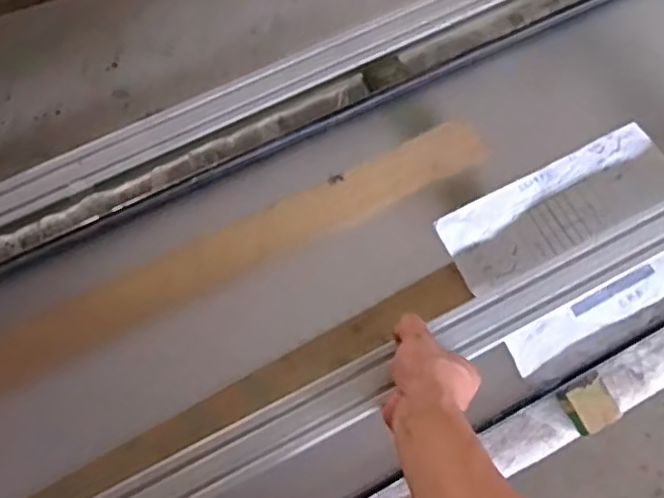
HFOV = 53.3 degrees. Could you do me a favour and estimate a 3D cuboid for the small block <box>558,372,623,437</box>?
[{"bbox_3d":[0.293,0.175,0.748,0.053,0.024,0.054,-24,74,-10],"label":"small block"}]

